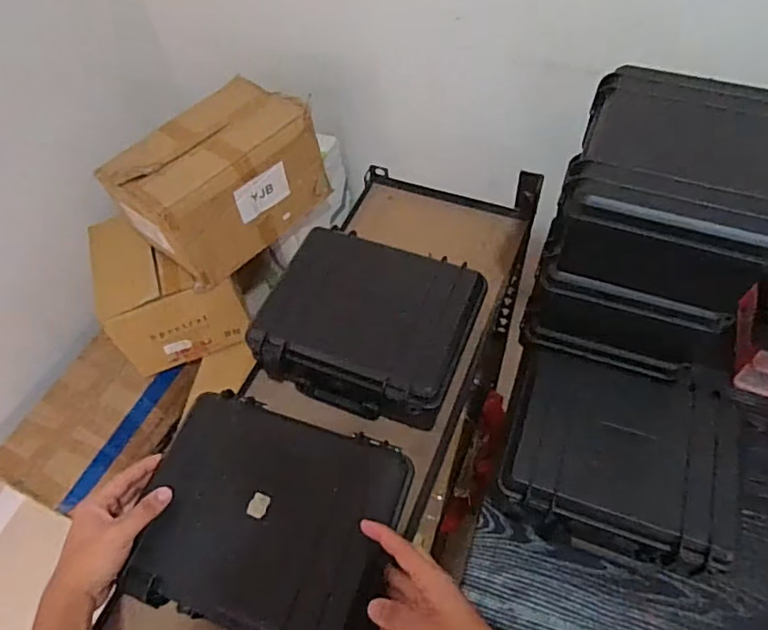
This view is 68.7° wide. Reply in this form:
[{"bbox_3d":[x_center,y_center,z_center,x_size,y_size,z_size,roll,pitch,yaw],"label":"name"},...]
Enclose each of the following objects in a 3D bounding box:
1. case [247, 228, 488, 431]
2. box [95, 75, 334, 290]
[{"bbox_3d":[-0.019,0.016,0.770,0.260,0.129,0.213,18,59,16],"label":"case"},{"bbox_3d":[-0.399,-0.332,1.392,0.471,0.276,0.306,-35,60,-18],"label":"box"}]

